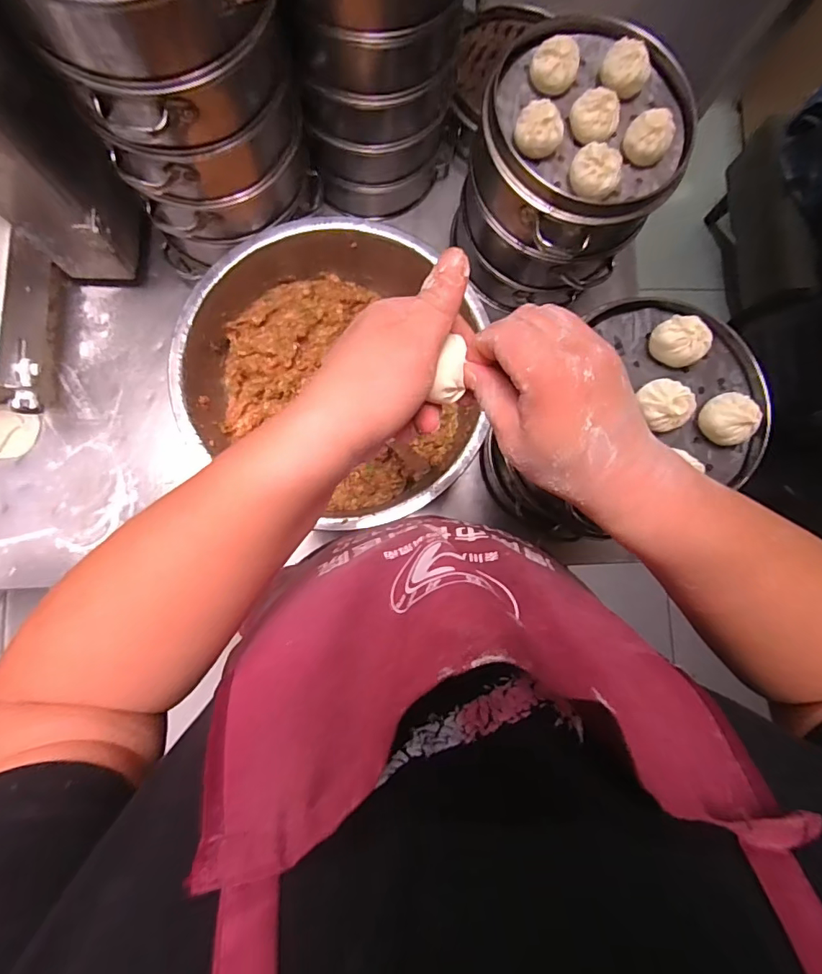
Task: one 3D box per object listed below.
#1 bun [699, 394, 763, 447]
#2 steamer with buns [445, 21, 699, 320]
[{"bbox_3d":[0.266,-0.057,0.404,0.035,0.024,0.042,-19,85,-6],"label":"bun"},{"bbox_3d":[0.156,-0.317,0.514,0.193,0.193,0.183,22,82,-2],"label":"steamer with buns"}]

